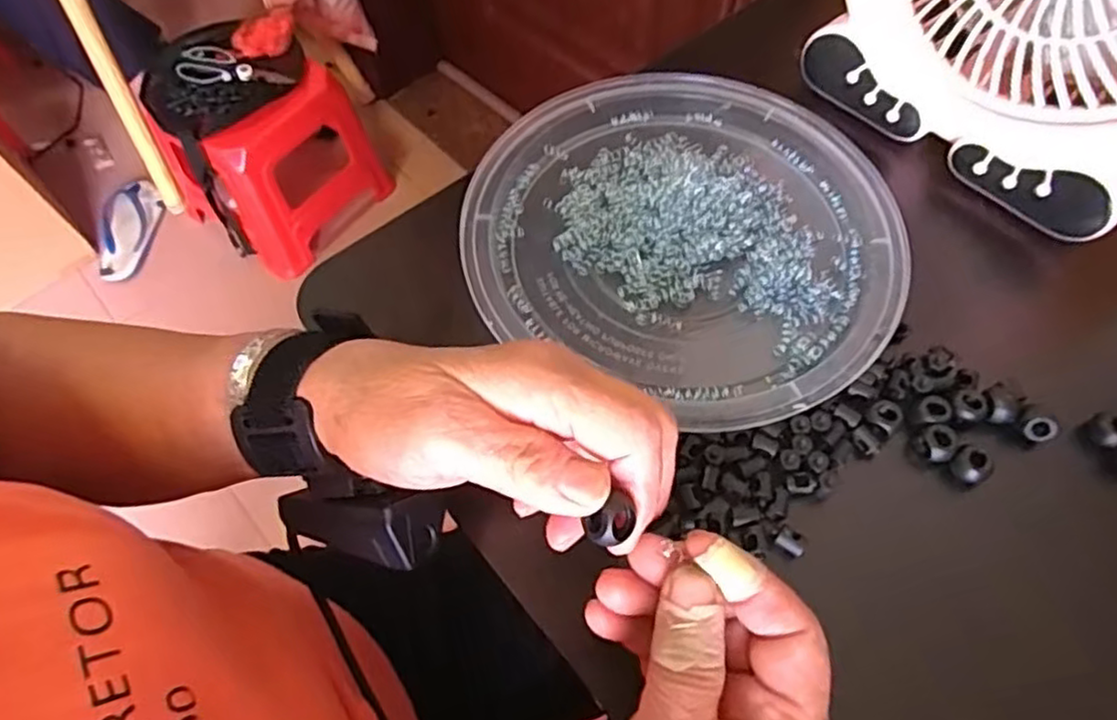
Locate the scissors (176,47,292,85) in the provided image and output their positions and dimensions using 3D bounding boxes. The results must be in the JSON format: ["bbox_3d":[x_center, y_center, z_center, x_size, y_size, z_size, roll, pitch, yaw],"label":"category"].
[{"bbox_3d":[-0.539,-0.482,1.142,0.181,0.021,0.069,8,62,5],"label":"scissors"}]

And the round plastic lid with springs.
[{"bbox_3d":[0.077,-0.080,0.386,0.225,0.024,0.223,0,62,1],"label":"round plastic lid with springs"}]

